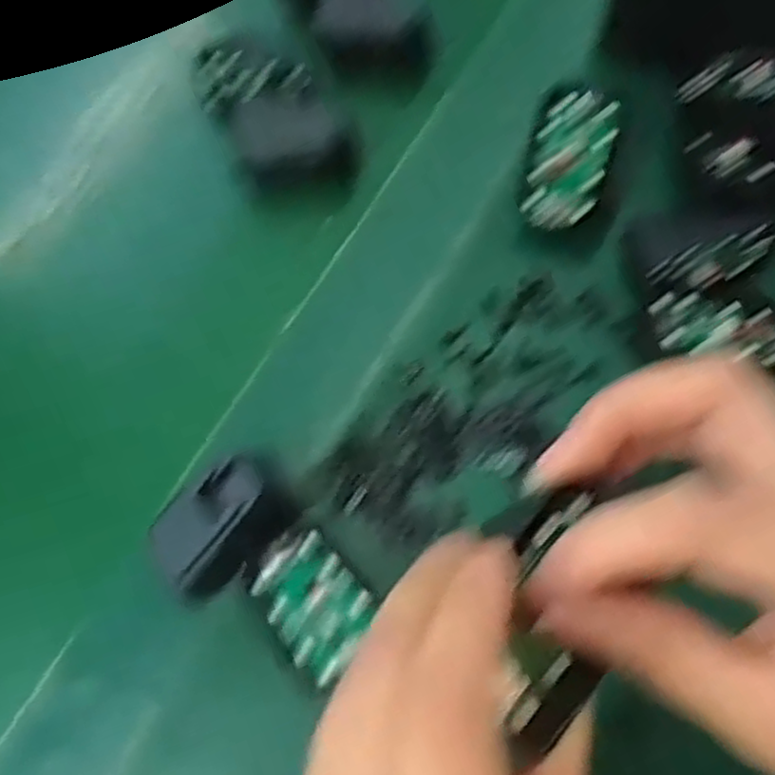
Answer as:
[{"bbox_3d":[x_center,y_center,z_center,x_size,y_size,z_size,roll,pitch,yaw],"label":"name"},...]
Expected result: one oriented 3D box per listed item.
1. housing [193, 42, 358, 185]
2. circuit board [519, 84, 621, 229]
[{"bbox_3d":[-0.065,-0.153,0.418,0.054,0.031,0.100,-34,68,-9],"label":"housing"},{"bbox_3d":[0.093,-0.117,0.381,0.041,0.010,0.069,15,95,7],"label":"circuit board"}]

